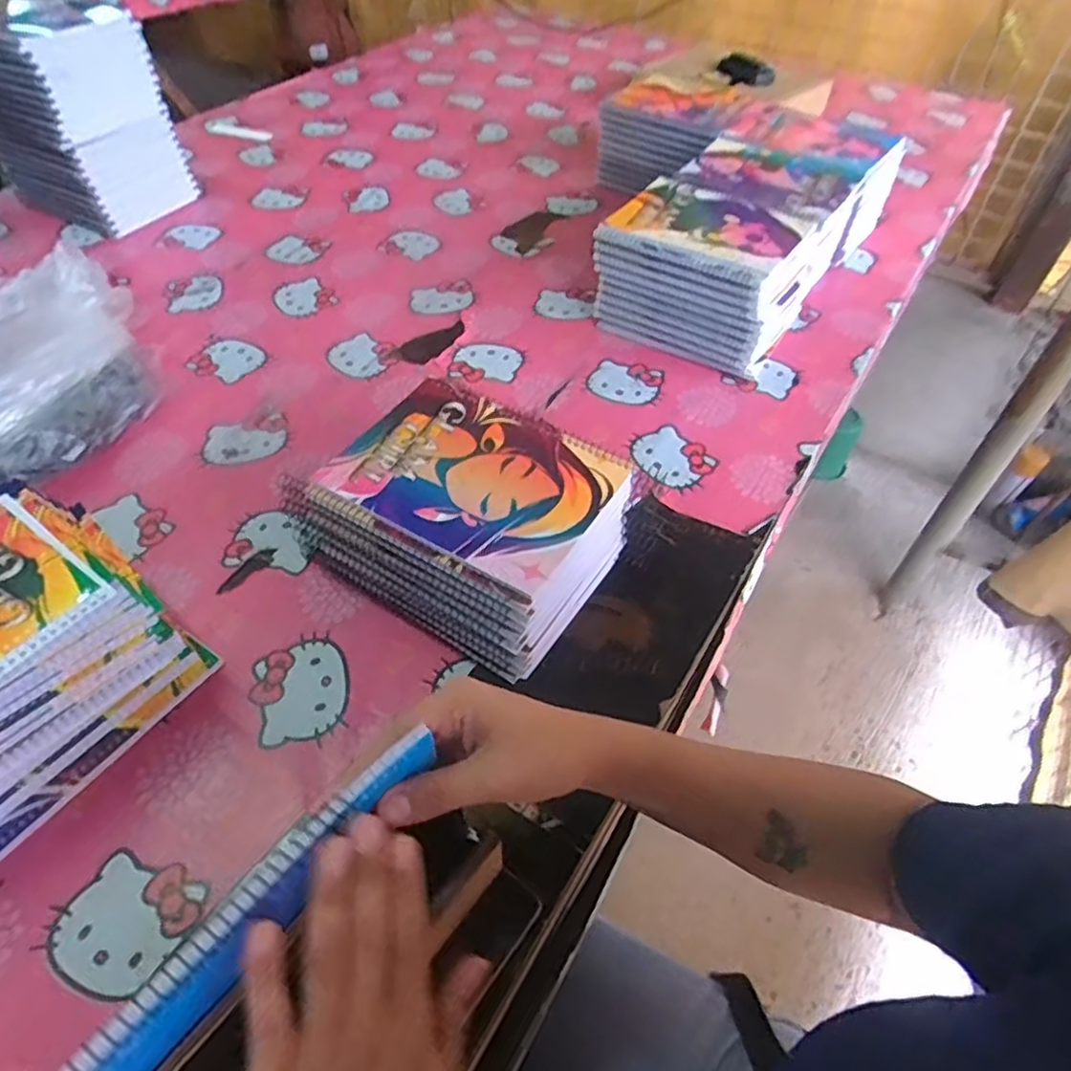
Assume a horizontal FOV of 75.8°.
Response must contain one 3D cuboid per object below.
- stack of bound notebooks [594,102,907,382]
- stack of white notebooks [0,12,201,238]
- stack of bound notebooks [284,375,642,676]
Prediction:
[{"bbox_3d":[0.273,-0.383,0.863,0.211,0.128,0.466,30,55,21],"label":"stack of bound notebooks"},{"bbox_3d":[-0.599,-0.551,0.912,0.184,0.225,0.178,23,52,16],"label":"stack of white notebooks"},{"bbox_3d":[-0.054,-0.009,0.551,0.214,0.115,0.156,27,54,19],"label":"stack of bound notebooks"}]

